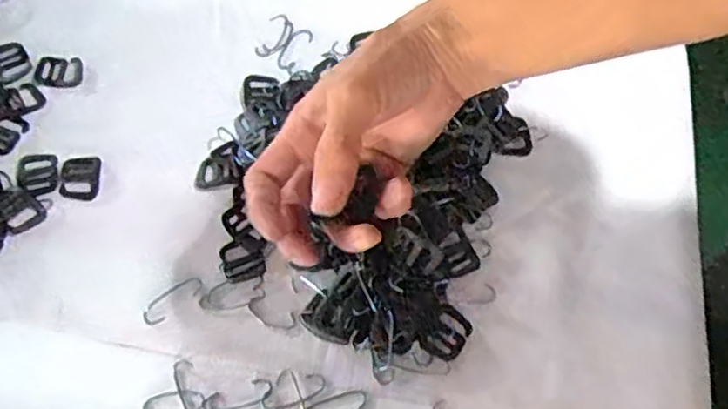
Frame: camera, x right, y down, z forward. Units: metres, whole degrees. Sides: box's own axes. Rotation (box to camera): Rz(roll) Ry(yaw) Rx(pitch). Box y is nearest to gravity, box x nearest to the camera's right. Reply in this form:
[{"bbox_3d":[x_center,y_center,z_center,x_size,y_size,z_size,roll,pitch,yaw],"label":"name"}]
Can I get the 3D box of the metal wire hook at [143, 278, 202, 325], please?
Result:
[{"bbox_3d":[-0.117,0.057,0.417,0.040,0.004,0.015,-40,70,-23],"label":"metal wire hook"}]

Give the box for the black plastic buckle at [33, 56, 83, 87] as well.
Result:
[{"bbox_3d":[-0.222,-0.096,0.500,0.032,0.004,0.026,-4,61,-7],"label":"black plastic buckle"}]

